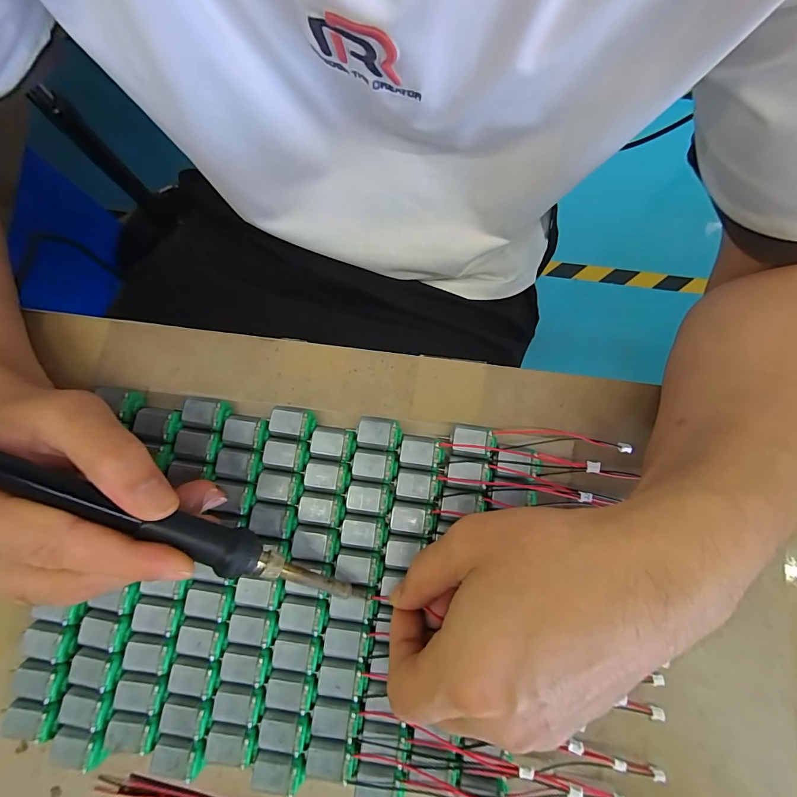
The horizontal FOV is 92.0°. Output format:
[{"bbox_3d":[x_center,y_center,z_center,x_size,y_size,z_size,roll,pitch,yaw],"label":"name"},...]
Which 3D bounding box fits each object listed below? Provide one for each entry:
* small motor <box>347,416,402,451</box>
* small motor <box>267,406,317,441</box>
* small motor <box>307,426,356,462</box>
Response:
[{"bbox_3d":[-0.014,0.022,0.239,0.030,0.016,0.019,9,81,1],"label":"small motor"},{"bbox_3d":[-0.065,0.016,0.241,0.027,0.015,0.018,8,81,1],"label":"small motor"},{"bbox_3d":[-0.040,0.029,0.239,0.027,0.016,0.019,7,81,1],"label":"small motor"}]

